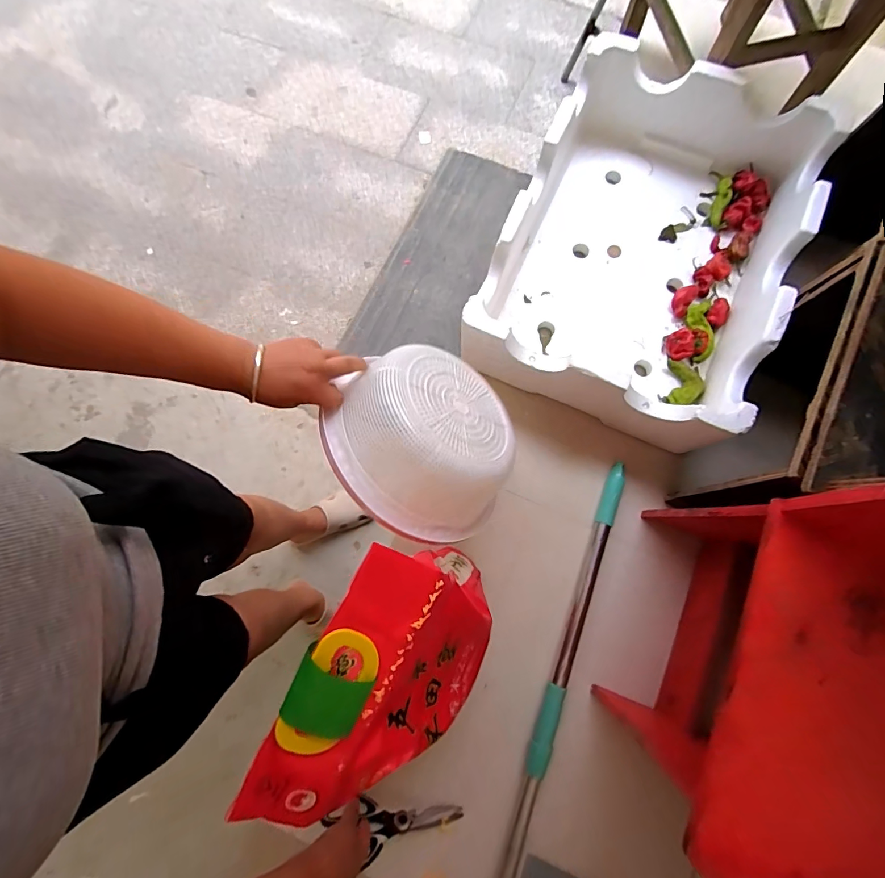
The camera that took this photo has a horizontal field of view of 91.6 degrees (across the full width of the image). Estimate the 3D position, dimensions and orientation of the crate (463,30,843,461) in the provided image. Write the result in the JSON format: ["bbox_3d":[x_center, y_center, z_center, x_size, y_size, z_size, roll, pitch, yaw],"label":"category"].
[{"bbox_3d":[0.338,-0.323,0.731,0.419,0.163,0.600,24,80,6],"label":"crate"}]

